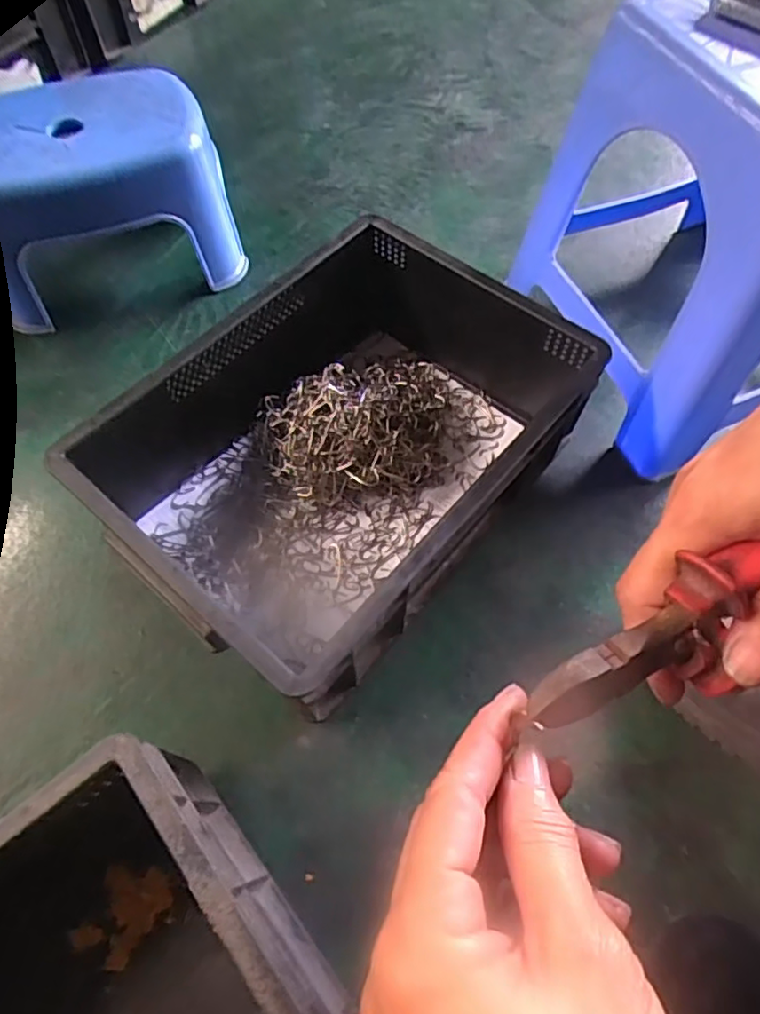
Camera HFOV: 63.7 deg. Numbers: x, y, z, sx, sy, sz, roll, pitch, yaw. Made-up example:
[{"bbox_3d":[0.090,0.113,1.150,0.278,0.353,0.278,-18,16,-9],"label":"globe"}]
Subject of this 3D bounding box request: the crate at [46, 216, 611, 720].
[{"bbox_3d":[-0.035,-0.056,0.482,0.272,0.116,0.348,37,67,18],"label":"crate"}]

